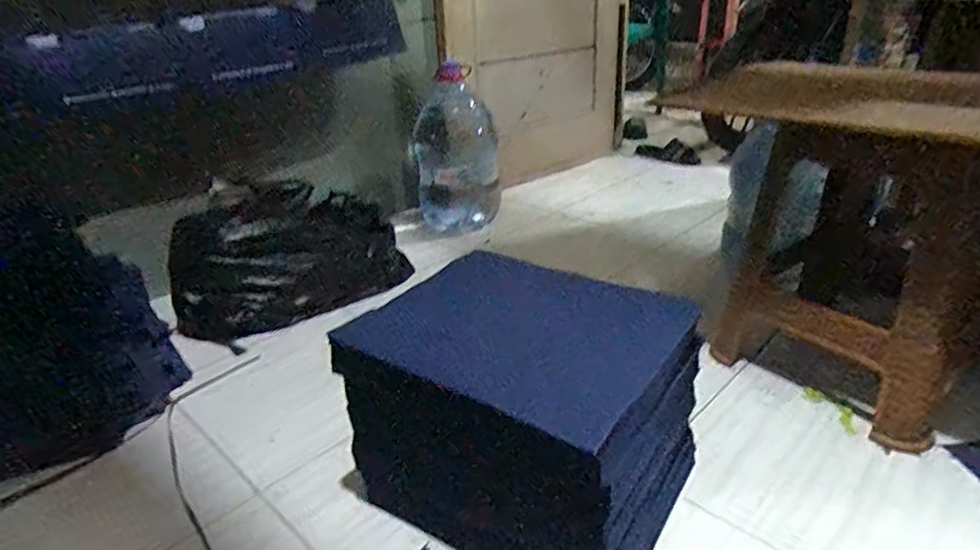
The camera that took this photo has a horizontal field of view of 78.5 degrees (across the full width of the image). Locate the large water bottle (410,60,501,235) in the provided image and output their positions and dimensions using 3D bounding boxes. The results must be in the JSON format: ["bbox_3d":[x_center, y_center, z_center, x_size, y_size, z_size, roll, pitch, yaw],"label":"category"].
[{"bbox_3d":[-0.091,-0.350,1.700,0.190,0.420,0.189,8,29,21],"label":"large water bottle"}]

